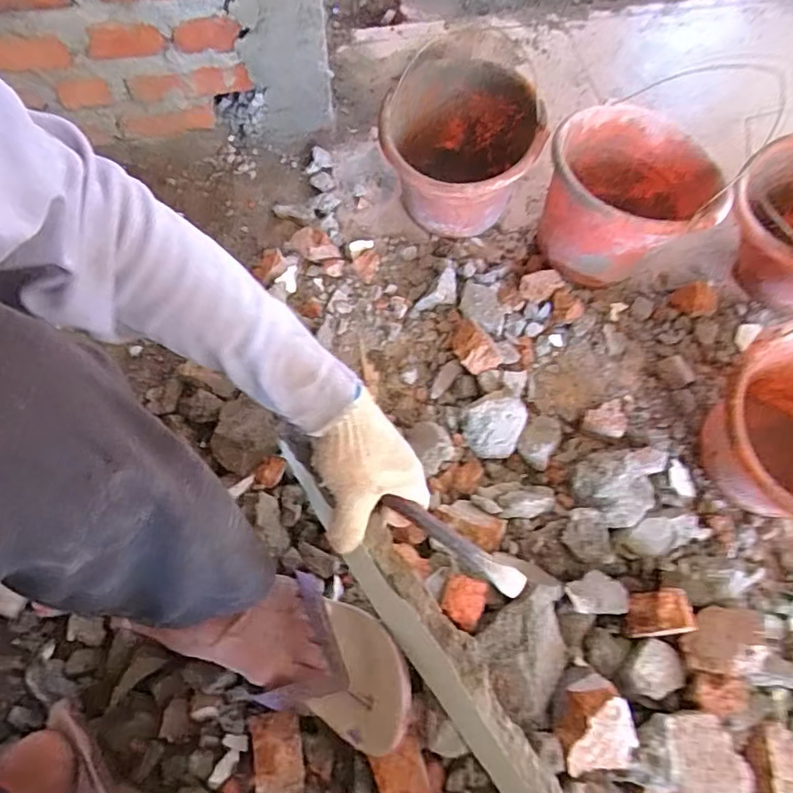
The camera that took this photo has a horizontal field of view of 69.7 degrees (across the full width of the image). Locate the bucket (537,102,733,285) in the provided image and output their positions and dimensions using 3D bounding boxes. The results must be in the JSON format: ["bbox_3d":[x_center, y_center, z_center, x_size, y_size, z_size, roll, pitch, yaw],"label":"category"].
[{"bbox_3d":[0.326,-0.285,0.789,0.217,0.154,0.222,0,65,0],"label":"bucket"}]

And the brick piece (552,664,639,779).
[{"bbox_3d":[0.181,0.311,0.544,0.077,0.056,0.083,0,65,0],"label":"brick piece"}]

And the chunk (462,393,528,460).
[{"bbox_3d":[0.123,0.035,0.732,0.075,0.052,0.085,23,67,11],"label":"chunk"}]

